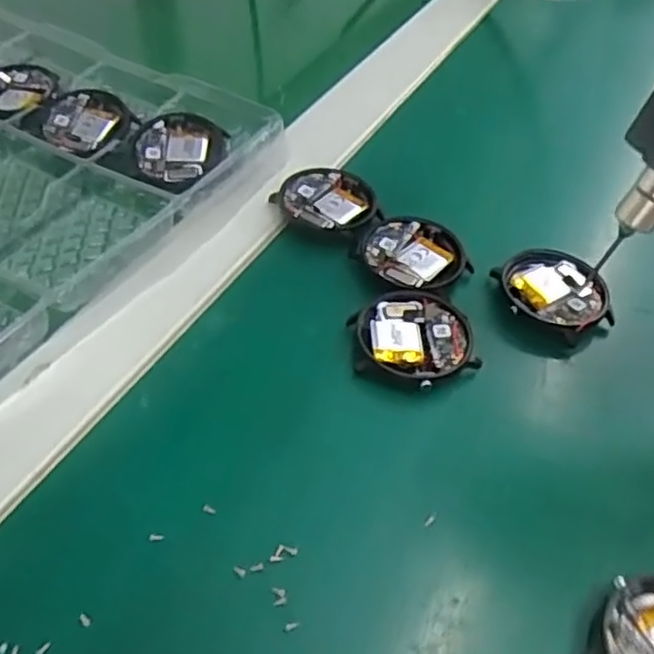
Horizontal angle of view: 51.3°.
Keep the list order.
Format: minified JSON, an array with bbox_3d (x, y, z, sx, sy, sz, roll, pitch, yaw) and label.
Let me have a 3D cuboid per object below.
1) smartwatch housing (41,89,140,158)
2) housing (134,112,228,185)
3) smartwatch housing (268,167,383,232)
[{"bbox_3d":[-0.123,-0.104,0.347,0.045,0.012,0.041,2,48,-2],"label":"smartwatch housing"},{"bbox_3d":[-0.072,-0.084,0.331,0.042,0.010,0.043,23,62,6],"label":"housing"},{"bbox_3d":[0.000,-0.059,0.316,0.042,0.005,0.041,2,48,-2],"label":"smartwatch housing"}]

